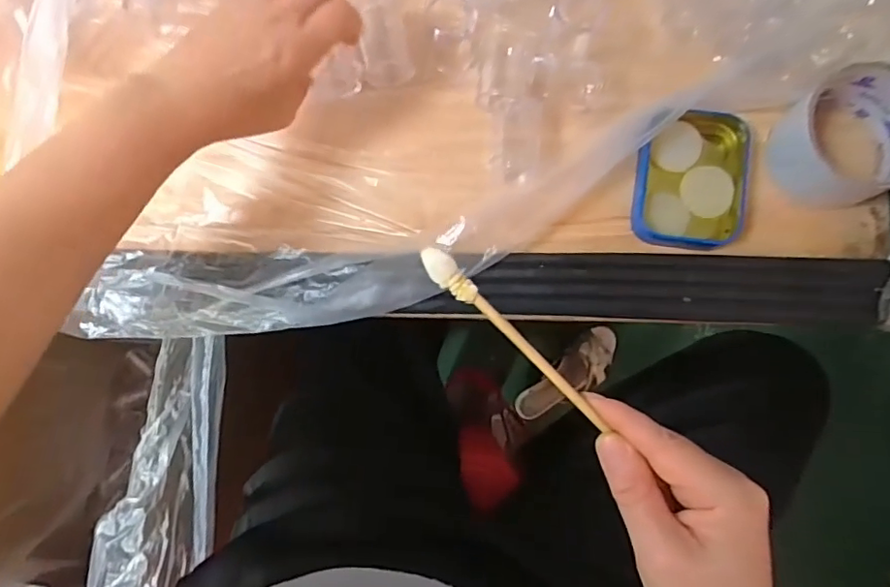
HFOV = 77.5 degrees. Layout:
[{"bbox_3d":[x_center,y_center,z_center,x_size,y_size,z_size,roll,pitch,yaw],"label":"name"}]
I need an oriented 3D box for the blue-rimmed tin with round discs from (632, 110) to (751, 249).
[{"bbox_3d":[0.174,-0.083,0.393,0.076,0.020,0.099,9,84,2],"label":"blue-rimmed tin with round discs"}]

